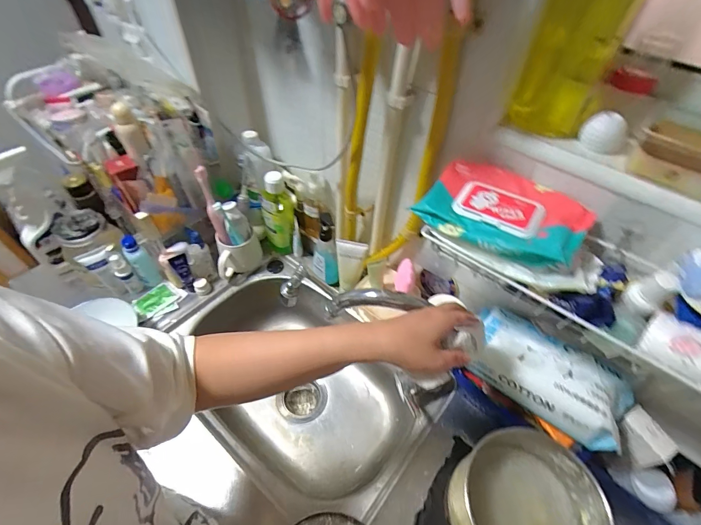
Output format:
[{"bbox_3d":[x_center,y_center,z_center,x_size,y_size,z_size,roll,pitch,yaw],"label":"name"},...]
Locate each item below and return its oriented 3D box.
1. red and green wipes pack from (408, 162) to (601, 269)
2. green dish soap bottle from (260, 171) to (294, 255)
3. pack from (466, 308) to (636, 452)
[{"bbox_3d":[0.179,-0.059,0.418,0.170,0.037,0.118,34,57,23],"label":"red and green wipes pack"},{"bbox_3d":[-0.158,-0.101,0.771,0.068,0.195,0.051,-3,51,-5],"label":"green dish soap bottle"},{"bbox_3d":[0.277,0.154,0.507,0.224,0.064,0.114,38,59,26],"label":"pack"}]

